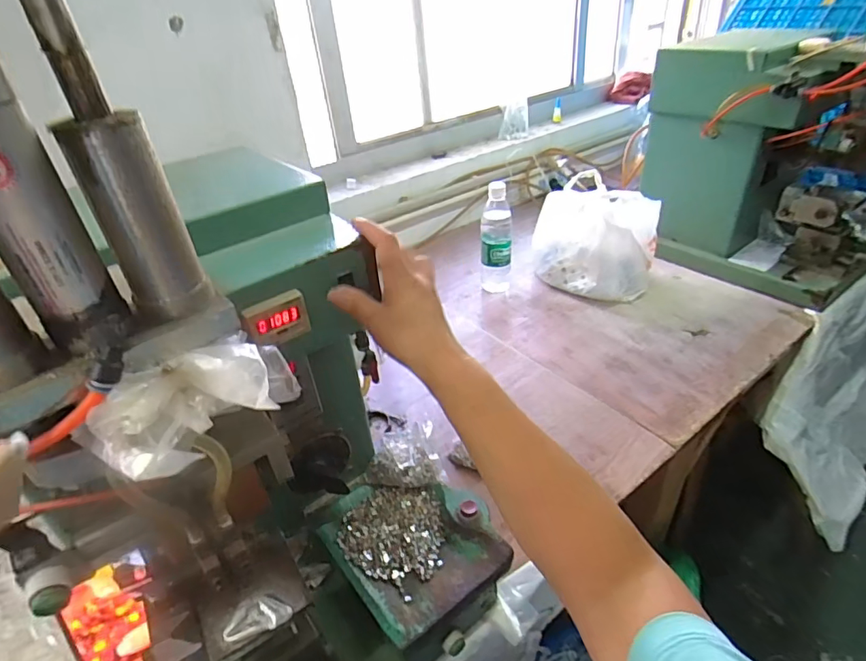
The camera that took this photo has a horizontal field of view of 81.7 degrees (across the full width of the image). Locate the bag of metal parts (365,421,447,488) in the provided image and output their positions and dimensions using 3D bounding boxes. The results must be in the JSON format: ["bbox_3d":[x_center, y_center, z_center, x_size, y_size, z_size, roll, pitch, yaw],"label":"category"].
[{"bbox_3d":[-0.035,0.155,0.618,0.087,0.032,0.080,-7,35,-2],"label":"bag of metal parts"}]

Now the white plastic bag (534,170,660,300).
[{"bbox_3d":[0.321,-0.187,1.006,0.242,0.205,0.136,8,37,19],"label":"white plastic bag"}]

